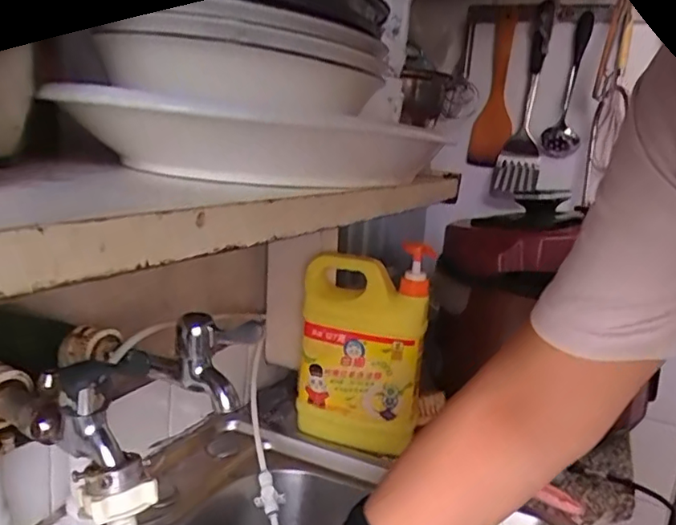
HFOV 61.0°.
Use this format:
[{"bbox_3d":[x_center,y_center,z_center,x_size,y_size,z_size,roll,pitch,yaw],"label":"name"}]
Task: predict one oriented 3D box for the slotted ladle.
[{"bbox_3d":[0.378,-0.286,0.933,0.056,0.224,0.042,10,14,16],"label":"slotted ladle"}]

